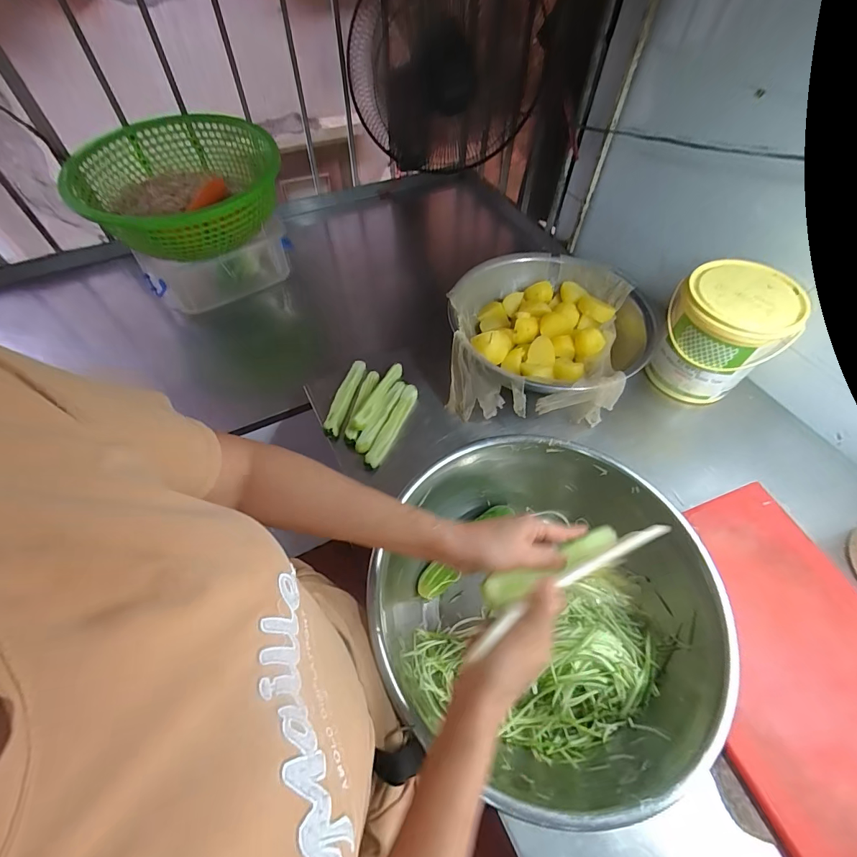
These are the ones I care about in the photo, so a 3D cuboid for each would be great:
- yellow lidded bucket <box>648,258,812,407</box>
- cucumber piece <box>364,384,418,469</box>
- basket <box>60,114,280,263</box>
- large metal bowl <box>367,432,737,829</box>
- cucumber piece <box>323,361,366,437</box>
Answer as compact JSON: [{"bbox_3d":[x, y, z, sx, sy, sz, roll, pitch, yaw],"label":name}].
[{"bbox_3d":[0.507,-0.160,0.731,0.172,0.208,0.159,1,56,-1],"label":"yellow lidded bucket"},{"bbox_3d":[-0.064,-0.008,0.727,0.027,0.022,0.173,21,58,12],"label":"cucumber piece"},{"bbox_3d":[-0.582,-0.534,0.912,0.476,0.163,0.418,-9,56,-7],"label":"basket"},{"bbox_3d":[0.136,0.208,0.514,0.368,0.152,0.362,1,56,-1],"label":"large metal bowl"},{"bbox_3d":[-0.154,-0.058,0.766,0.028,0.034,0.169,13,56,7],"label":"cucumber piece"}]

